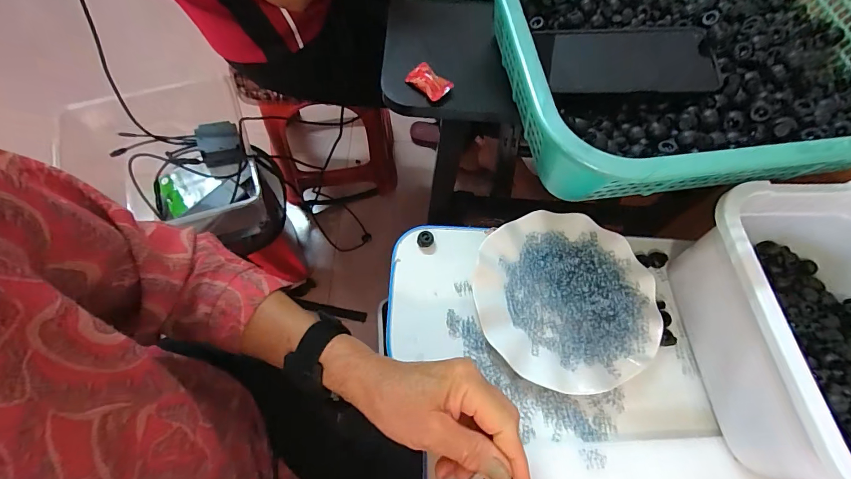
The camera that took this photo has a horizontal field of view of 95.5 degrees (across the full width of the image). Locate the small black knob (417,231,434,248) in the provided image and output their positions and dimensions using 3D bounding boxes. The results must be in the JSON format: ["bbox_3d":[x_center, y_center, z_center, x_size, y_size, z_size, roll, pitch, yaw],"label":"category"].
[{"bbox_3d":[0.000,0.000,0.428,0.018,0.012,0.017,1,66,-2],"label":"small black knob"}]

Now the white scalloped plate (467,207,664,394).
[{"bbox_3d":[0.142,0.059,0.398,0.175,0.029,0.178,1,66,-2],"label":"white scalloped plate"}]

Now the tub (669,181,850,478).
[{"bbox_3d":[0.348,0.082,0.338,0.186,0.117,0.242,-5,66,-5],"label":"tub"}]

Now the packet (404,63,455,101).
[{"bbox_3d":[0.005,-0.156,0.391,0.043,0.016,0.029,42,71,15],"label":"packet"}]

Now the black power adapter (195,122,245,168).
[{"bbox_3d":[-0.412,-0.196,0.785,0.082,0.052,0.072,-15,68,-9],"label":"black power adapter"}]

